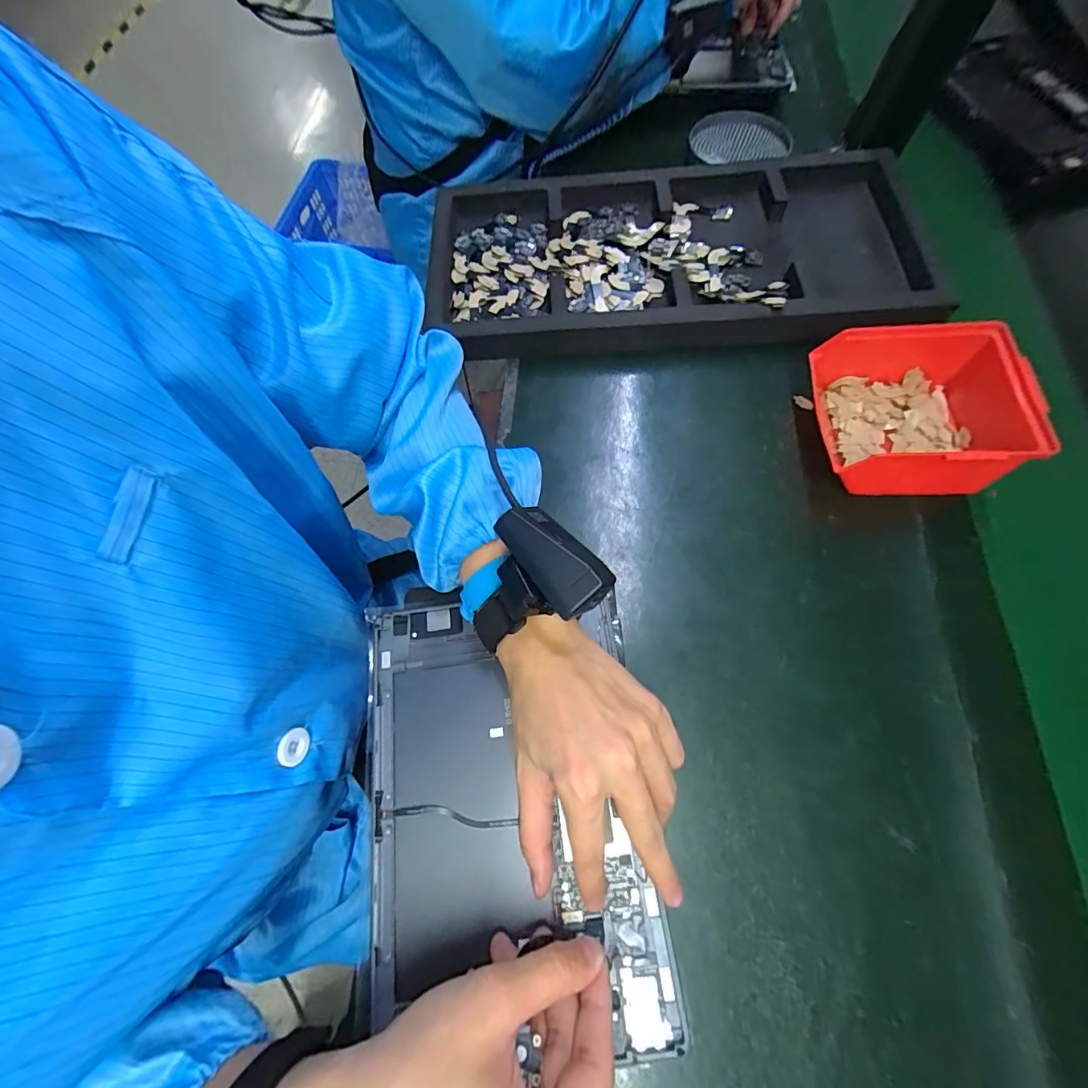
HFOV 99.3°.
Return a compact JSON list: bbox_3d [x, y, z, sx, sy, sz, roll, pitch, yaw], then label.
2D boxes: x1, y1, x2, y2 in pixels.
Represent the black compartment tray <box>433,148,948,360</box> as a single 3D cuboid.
[{"bbox_3d":[0.126,-0.297,0.468,0.488,0.039,0.237,0,68,0],"label":"black compartment tray"}]

